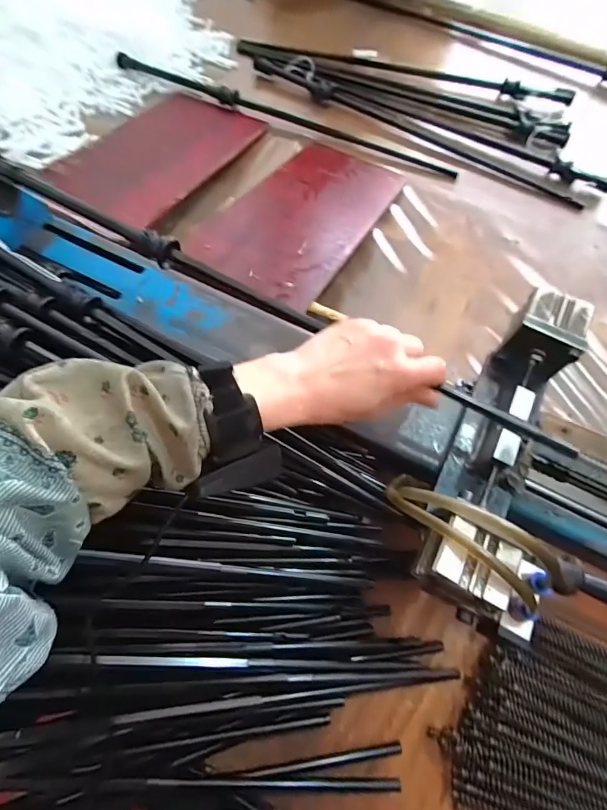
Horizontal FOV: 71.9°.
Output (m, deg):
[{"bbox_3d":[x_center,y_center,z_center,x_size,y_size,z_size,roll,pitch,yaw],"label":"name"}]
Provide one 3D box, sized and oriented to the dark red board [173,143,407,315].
[{"bbox_3d":[-0.002,-0.259,0.559,0.183,0.012,0.343,27,57,10],"label":"dark red board"}]

